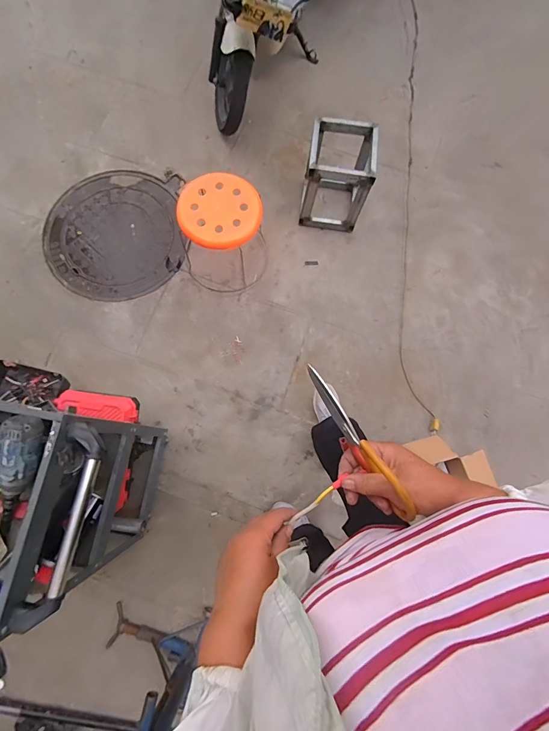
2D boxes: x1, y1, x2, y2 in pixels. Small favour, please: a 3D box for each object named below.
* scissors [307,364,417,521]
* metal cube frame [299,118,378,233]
[{"bbox_3d":[0.095,0.087,0.410,0.009,0.061,0.198,-33,83,-9],"label":"scissors"},{"bbox_3d":[0.241,-0.725,1.411,0.233,0.334,0.238,12,76,1],"label":"metal cube frame"}]

